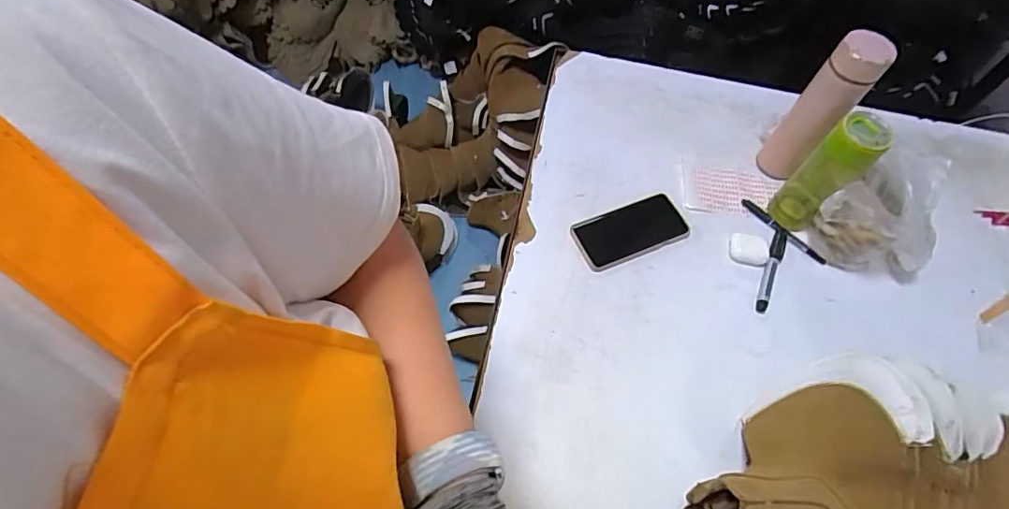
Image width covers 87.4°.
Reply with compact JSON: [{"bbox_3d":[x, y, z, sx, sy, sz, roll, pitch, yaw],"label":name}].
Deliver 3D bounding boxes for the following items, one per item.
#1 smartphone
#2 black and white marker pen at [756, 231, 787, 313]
[{"bbox_3d":[0.180,-0.034,0.753,0.161,0.010,0.079,-19,64,-14],"label":"smartphone"},{"bbox_3d":[0.373,0.020,0.737,0.021,0.012,0.143,27,62,11],"label":"black and white marker pen"}]

